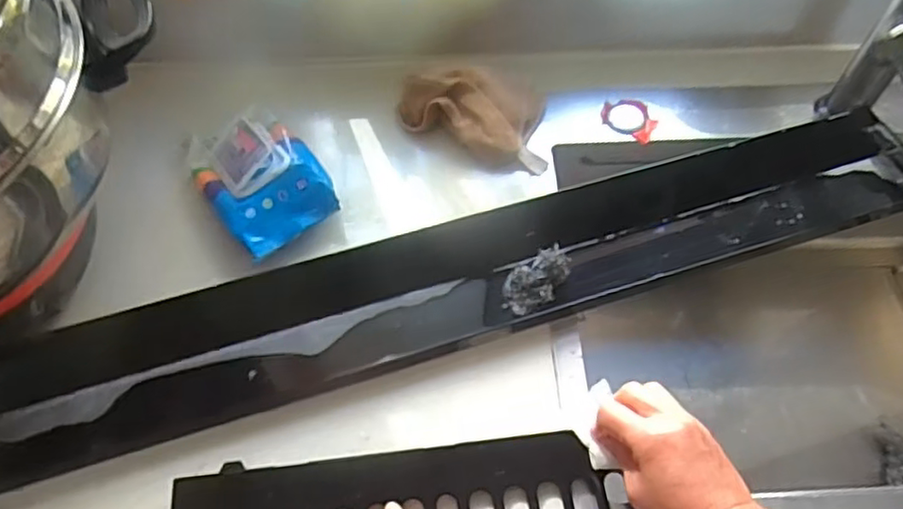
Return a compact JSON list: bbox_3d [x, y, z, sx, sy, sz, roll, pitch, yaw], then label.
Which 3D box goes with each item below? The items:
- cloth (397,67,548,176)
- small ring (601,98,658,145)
[{"bbox_3d":[0.021,-0.139,0.653,0.148,0.043,0.106,-1,59,0],"label":"cloth"},{"bbox_3d":[0.189,-0.145,0.685,0.059,0.008,0.053,32,64,18],"label":"small ring"}]

